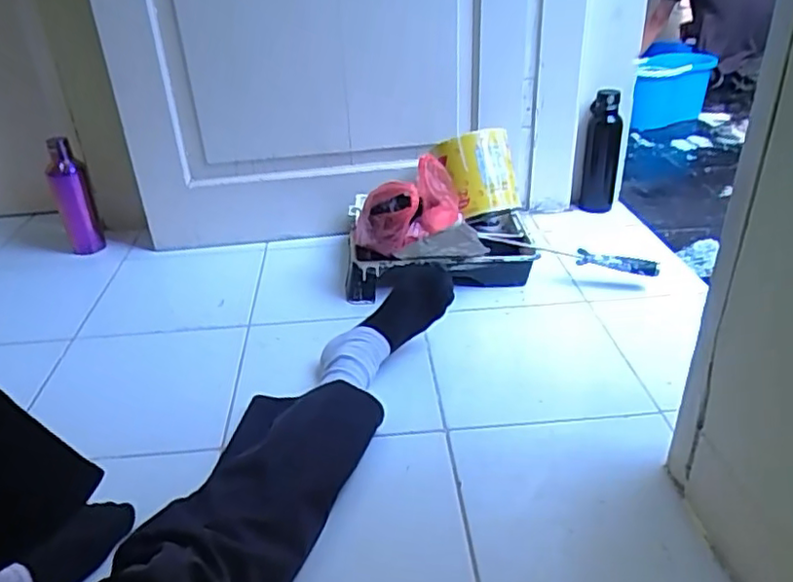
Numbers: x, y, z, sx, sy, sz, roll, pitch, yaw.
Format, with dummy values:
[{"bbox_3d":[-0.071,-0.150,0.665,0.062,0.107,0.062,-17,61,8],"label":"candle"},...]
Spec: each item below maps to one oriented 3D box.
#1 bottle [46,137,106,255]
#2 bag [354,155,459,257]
[{"bbox_3d":[-0.666,-0.185,1.330,0.072,0.249,0.063,-22,35,-28],"label":"bottle"},{"bbox_3d":[0.031,-0.143,1.105,0.173,0.120,0.124,-19,34,-25],"label":"bag"}]

